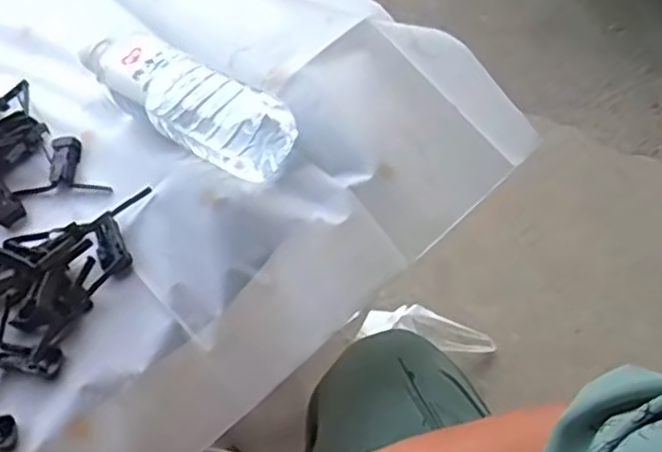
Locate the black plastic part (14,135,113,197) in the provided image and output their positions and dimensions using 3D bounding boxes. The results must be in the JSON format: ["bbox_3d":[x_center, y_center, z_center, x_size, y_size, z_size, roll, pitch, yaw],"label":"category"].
[{"bbox_3d":[-0.218,-0.051,0.572,0.076,0.014,0.051,-2,54,2],"label":"black plastic part"}]

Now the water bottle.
[{"bbox_3d":[-0.117,-0.100,0.557,0.183,0.055,0.057,28,60,21],"label":"water bottle"}]

